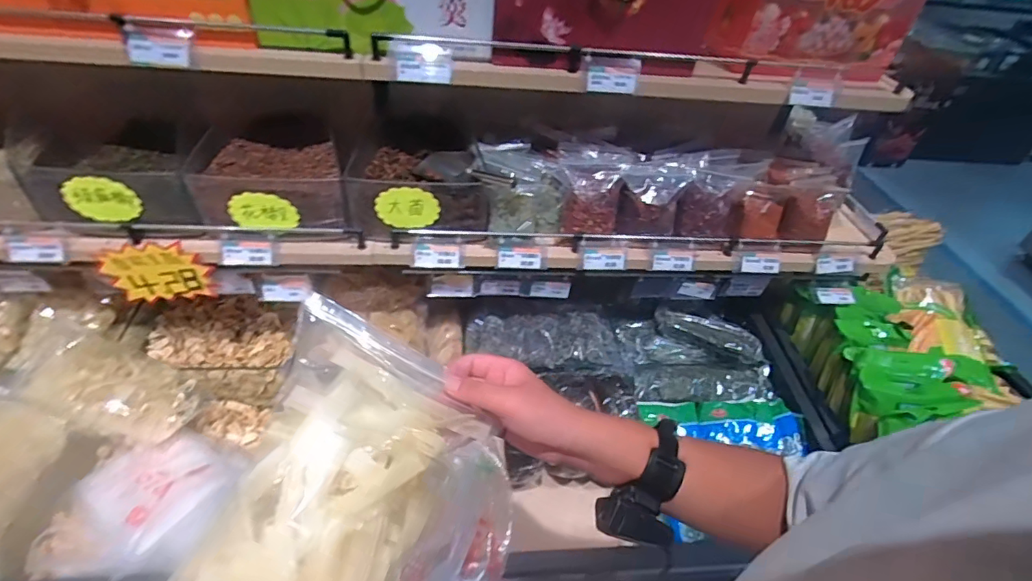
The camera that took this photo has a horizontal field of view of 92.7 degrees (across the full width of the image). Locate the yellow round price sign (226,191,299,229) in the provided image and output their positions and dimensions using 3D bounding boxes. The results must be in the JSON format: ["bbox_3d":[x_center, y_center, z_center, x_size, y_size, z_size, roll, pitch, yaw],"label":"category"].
[{"bbox_3d":[-0.442,-0.140,0.860,0.113,0.070,0.006,2,29,-3],"label":"yellow round price sign"}]

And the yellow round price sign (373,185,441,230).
[{"bbox_3d":[-0.194,-0.148,0.884,0.112,0.081,0.008,1,40,-9],"label":"yellow round price sign"}]

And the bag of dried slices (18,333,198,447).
[{"bbox_3d":[-0.703,0.171,0.876,0.254,0.053,0.150,35,48,-28],"label":"bag of dried slices"}]

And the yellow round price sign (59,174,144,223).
[{"bbox_3d":[-0.692,-0.153,0.822,0.118,0.084,0.011,-1,44,-9],"label":"yellow round price sign"}]

